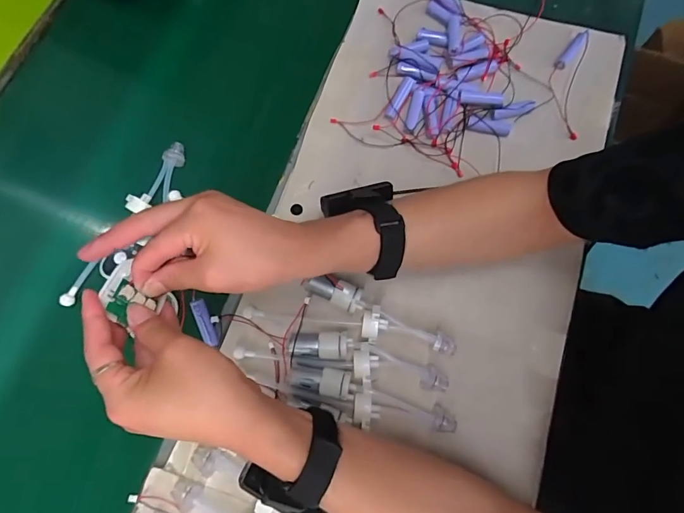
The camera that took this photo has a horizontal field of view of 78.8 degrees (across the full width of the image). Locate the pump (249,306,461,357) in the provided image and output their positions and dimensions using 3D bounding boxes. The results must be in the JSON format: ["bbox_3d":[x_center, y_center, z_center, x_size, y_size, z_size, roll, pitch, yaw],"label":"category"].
[{"bbox_3d":[0.008,0.064,0.412,0.209,0.032,0.031,9,73,4],"label":"pump"}]

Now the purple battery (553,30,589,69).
[{"bbox_3d":[0.279,-0.252,0.504,0.014,0.014,0.052,36,77,12],"label":"purple battery"}]

